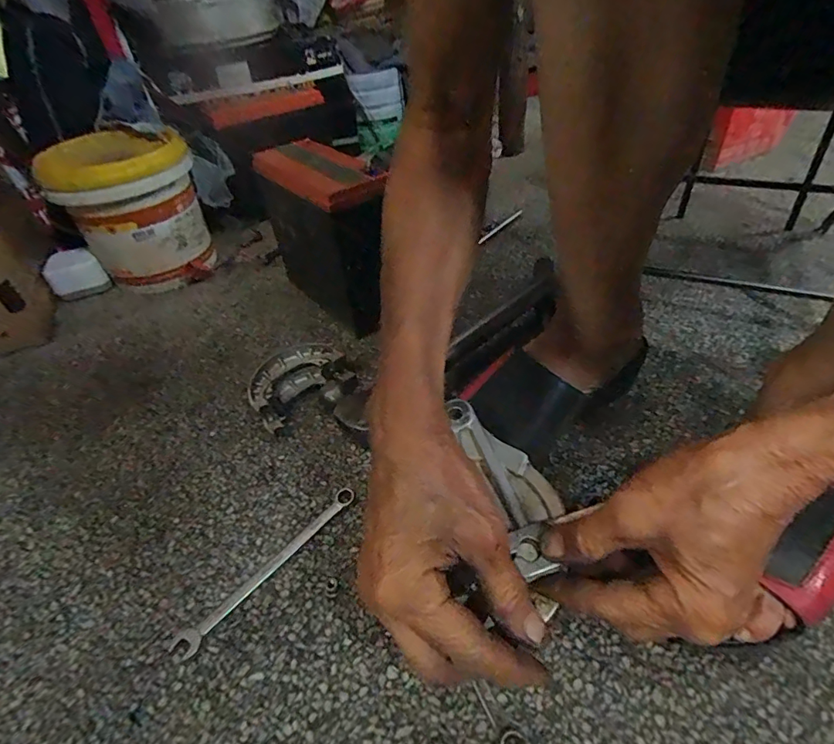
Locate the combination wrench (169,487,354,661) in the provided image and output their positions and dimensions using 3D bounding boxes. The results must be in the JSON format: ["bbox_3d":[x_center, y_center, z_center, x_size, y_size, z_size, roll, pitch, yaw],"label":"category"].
[{"bbox_3d":[-0.108,0.143,0.350,0.018,0.004,0.157,29,53,33],"label":"combination wrench"}]

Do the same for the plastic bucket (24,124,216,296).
[{"bbox_3d":[-0.384,-0.223,0.651,0.168,0.177,0.171,-4,42,3],"label":"plastic bucket"}]

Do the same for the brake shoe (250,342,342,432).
[{"bbox_3d":[-0.126,0.014,0.468,0.050,0.048,0.095,23,50,29],"label":"brake shoe"}]

